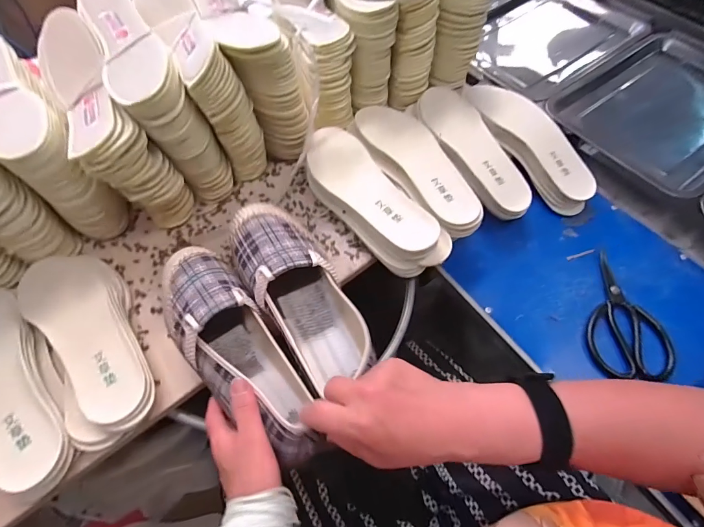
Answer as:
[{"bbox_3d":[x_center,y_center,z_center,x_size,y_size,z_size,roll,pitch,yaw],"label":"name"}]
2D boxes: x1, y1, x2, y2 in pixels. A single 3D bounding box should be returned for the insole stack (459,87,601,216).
[{"bbox_3d":[0.285,-0.193,0.583,0.086,0.033,0.250,-30,78,-15],"label":"insole stack"}]

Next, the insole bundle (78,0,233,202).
[{"bbox_3d":[-0.257,-0.213,0.505,0.086,0.209,0.217,-28,64,-14],"label":"insole bundle"}]

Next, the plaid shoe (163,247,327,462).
[{"bbox_3d":[-0.120,0.081,0.365,0.076,0.078,0.243,-32,72,-16],"label":"plaid shoe"}]

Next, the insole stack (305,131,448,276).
[{"bbox_3d":[0.024,-0.092,0.508,0.091,0.049,0.260,-37,67,-18],"label":"insole stack"}]

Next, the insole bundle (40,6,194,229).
[{"bbox_3d":[-0.304,-0.164,0.485,0.078,0.198,0.222,-32,66,-16],"label":"insole bundle"}]

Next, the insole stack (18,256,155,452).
[{"bbox_3d":[-0.315,0.088,0.438,0.108,0.036,0.250,-29,65,-15],"label":"insole stack"}]

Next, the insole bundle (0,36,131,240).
[{"bbox_3d":[-0.405,-0.150,0.482,0.099,0.175,0.229,-38,67,-18],"label":"insole bundle"}]

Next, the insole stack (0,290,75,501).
[{"bbox_3d":[-0.375,0.134,0.400,0.087,0.029,0.243,-41,68,-20],"label":"insole stack"}]

